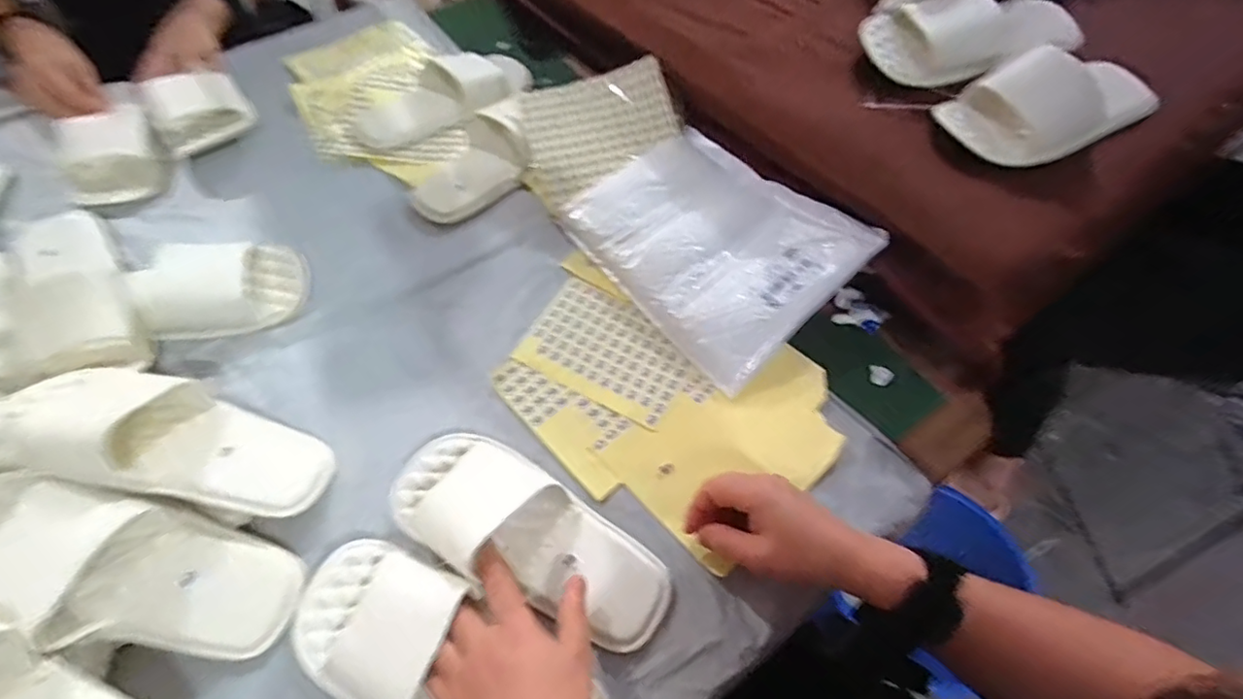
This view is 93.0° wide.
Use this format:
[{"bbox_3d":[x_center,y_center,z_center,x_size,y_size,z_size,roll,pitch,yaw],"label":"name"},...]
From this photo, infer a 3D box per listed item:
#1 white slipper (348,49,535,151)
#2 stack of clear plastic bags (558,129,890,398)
[{"bbox_3d":[-0.226,-0.328,0.733,0.222,0.048,0.094,-31,64,-18],"label":"white slipper"},{"bbox_3d":[0.089,-0.118,0.602,0.208,0.049,0.267,-37,69,-20],"label":"stack of clear plastic bags"}]

